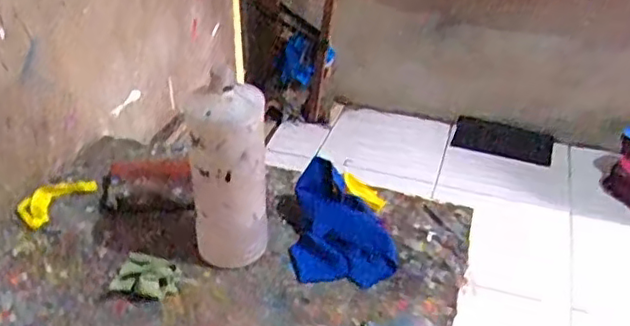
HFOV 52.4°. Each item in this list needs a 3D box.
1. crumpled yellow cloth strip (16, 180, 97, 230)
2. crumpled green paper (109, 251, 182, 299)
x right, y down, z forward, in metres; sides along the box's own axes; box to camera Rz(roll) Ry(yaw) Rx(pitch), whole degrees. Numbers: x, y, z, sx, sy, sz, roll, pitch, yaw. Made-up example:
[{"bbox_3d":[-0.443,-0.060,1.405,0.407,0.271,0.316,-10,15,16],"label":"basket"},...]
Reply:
[{"bbox_3d":[-0.333,0.043,0.829,0.048,0.014,0.096,29,42,33],"label":"crumpled yellow cloth strip"},{"bbox_3d":[-0.185,0.117,0.712,0.069,0.032,0.069,3,34,0],"label":"crumpled green paper"}]

